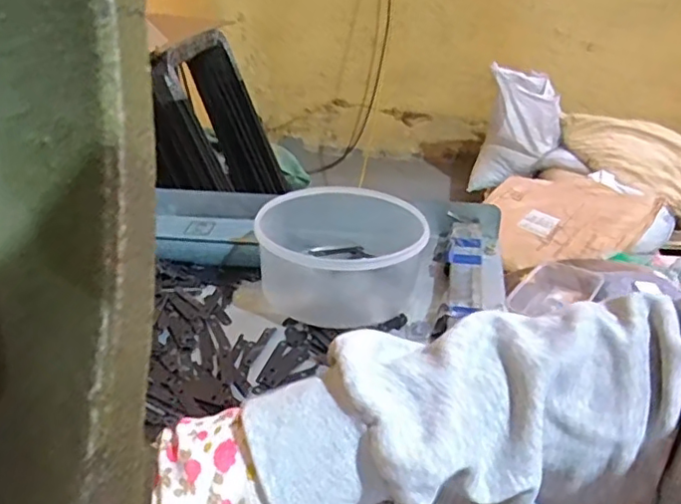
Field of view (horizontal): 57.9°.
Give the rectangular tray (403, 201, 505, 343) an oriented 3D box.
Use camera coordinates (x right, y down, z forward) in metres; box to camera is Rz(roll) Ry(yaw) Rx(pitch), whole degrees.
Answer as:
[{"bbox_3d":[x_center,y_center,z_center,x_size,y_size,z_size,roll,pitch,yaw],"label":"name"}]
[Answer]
[{"bbox_3d":[0.115,0.014,0.570,0.074,0.040,0.196,7,32,13],"label":"rectangular tray"}]

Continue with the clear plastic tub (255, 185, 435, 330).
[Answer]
[{"bbox_3d":[-0.002,-0.004,0.556,0.139,0.076,0.157,-2,31,0],"label":"clear plastic tub"}]

